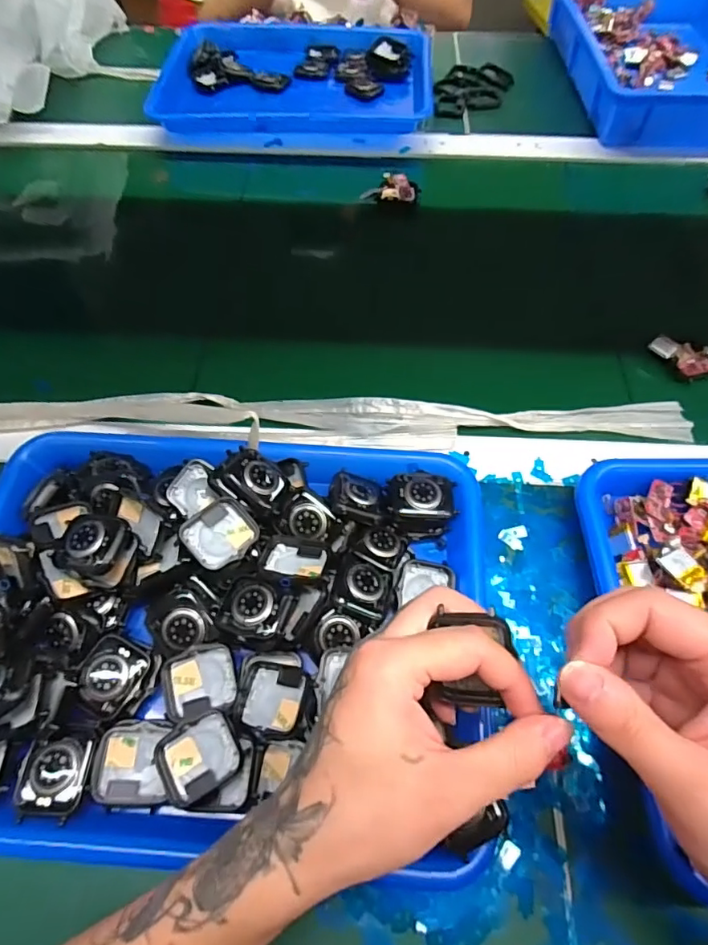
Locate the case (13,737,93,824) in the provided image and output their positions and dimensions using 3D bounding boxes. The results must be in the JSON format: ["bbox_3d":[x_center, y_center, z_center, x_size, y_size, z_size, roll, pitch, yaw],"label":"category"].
[{"bbox_3d":[-0.162,0.164,0.279,0.036,0.008,0.039,2,61,1],"label":"case"}]

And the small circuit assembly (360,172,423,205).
[{"bbox_3d":[0.042,-0.311,0.572,0.063,0.024,0.028,3,61,2],"label":"small circuit assembly"}]

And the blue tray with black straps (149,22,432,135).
[{"bbox_3d":[-0.072,-0.510,0.672,0.340,0.037,0.230,-2,61,-1],"label":"blue tray with black straps"}]

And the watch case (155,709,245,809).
[{"bbox_3d":[-0.084,0.154,0.284,0.042,0.011,0.037,-28,64,-14],"label":"watch case"}]

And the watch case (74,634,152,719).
[{"bbox_3d":[-0.143,0.117,0.303,0.035,0.006,0.039,23,64,12],"label":"watch case"}]

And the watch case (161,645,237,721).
[{"bbox_3d":[-0.090,0.123,0.307,0.040,0.012,0.036,-14,62,-7],"label":"watch case"}]

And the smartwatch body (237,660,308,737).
[{"bbox_3d":[-0.048,0.131,0.303,0.037,0.010,0.037,8,61,5],"label":"smartwatch body"}]

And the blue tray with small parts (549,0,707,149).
[{"bbox_3d":[0.413,-0.561,0.694,0.247,0.059,0.360,-2,61,-1],"label":"blue tray with small parts"}]

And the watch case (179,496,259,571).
[{"bbox_3d":[-0.085,0.039,0.329,0.039,0.008,0.043,45,59,5],"label":"watch case"}]

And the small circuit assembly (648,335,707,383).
[{"bbox_3d":[0.290,-0.103,0.455,0.038,0.013,0.054,-41,68,-20],"label":"small circuit assembly"}]

